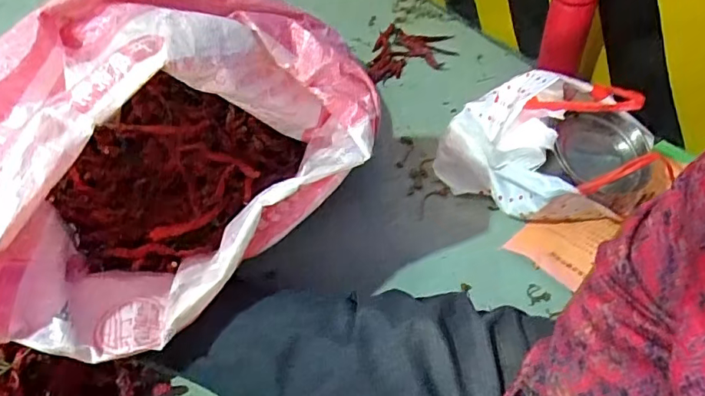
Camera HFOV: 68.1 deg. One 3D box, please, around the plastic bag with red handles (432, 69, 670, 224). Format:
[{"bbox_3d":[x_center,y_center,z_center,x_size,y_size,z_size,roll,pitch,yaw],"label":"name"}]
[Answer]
[{"bbox_3d":[0.256,-0.082,0.699,0.244,0.177,0.161,31,54,29],"label":"plastic bag with red handles"}]

